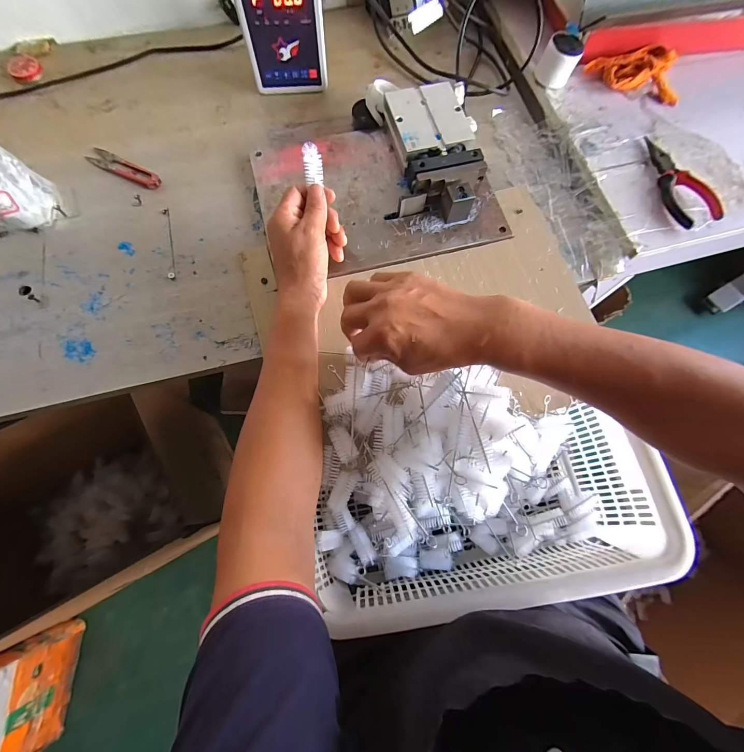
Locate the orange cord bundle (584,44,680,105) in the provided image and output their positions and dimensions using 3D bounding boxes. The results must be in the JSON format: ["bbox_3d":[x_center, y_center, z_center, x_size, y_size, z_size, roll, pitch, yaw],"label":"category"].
[{"bbox_3d":[0.410,-0.457,0.537,0.127,0.024,0.094,-16,75,-7],"label":"orange cord bundle"}]

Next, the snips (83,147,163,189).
[{"bbox_3d":[-0.349,-0.292,0.490,0.113,0.007,0.028,28,74,7],"label":"snips"}]

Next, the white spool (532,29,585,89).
[{"bbox_3d":[0.275,-0.466,0.520,0.035,0.055,0.043,-23,76,-9],"label":"white spool"}]

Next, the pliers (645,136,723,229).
[{"bbox_3d":[0.422,-0.271,0.482,0.053,0.026,0.155,-5,74,-4],"label":"pliers"}]

